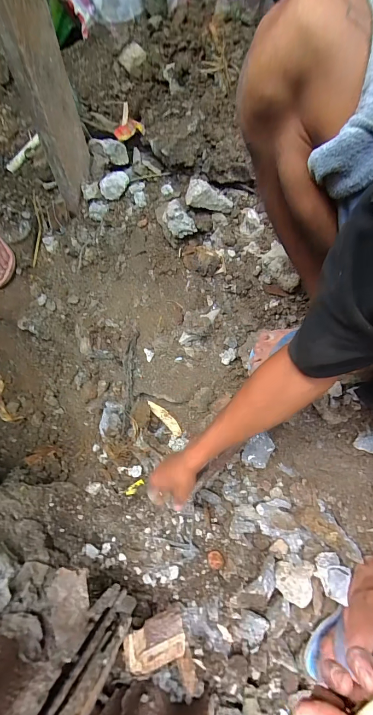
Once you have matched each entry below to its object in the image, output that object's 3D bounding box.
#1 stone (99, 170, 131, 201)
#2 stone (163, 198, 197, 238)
[{"bbox_3d":[-0.168,-0.406,0.720,0.070,0.043,0.050,-11,67,-6],"label":"stone"},{"bbox_3d":[-0.016,-0.285,0.645,0.047,0.043,0.073,-27,70,-12],"label":"stone"}]

